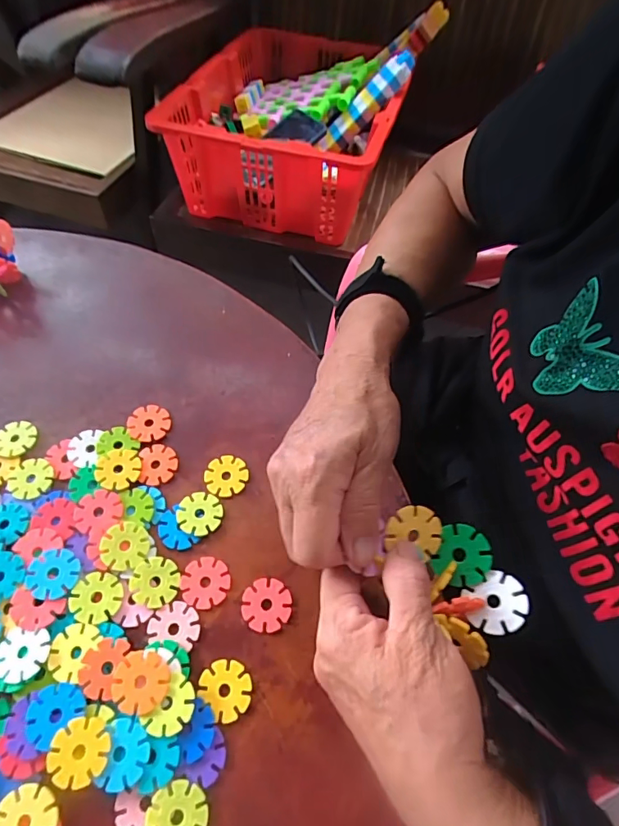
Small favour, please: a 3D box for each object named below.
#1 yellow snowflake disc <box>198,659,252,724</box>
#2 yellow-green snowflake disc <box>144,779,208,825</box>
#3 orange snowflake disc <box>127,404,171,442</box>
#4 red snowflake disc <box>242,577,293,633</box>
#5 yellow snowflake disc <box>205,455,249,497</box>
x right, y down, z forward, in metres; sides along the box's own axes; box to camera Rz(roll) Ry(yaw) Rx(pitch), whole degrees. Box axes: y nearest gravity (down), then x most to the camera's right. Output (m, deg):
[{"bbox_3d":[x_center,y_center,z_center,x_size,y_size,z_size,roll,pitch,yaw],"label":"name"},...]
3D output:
[{"bbox_3d":[-0.050,0.163,0.277,0.027,0.004,0.031,-40,67,-19],"label":"yellow snowflake disc"},{"bbox_3d":[-0.070,0.214,0.246,0.030,0.004,0.030,0,61,1],"label":"yellow-green snowflake disc"},{"bbox_3d":[-0.125,0.007,0.363,0.031,0.004,0.030,0,61,1],"label":"orange snowflake disc"},{"bbox_3d":[-0.028,0.123,0.299,0.031,0.004,0.031,0,61,1],"label":"red snowflake disc"},{"bbox_3d":[-0.061,0.046,0.343,0.030,0.004,0.030,0,61,1],"label":"yellow snowflake disc"}]

